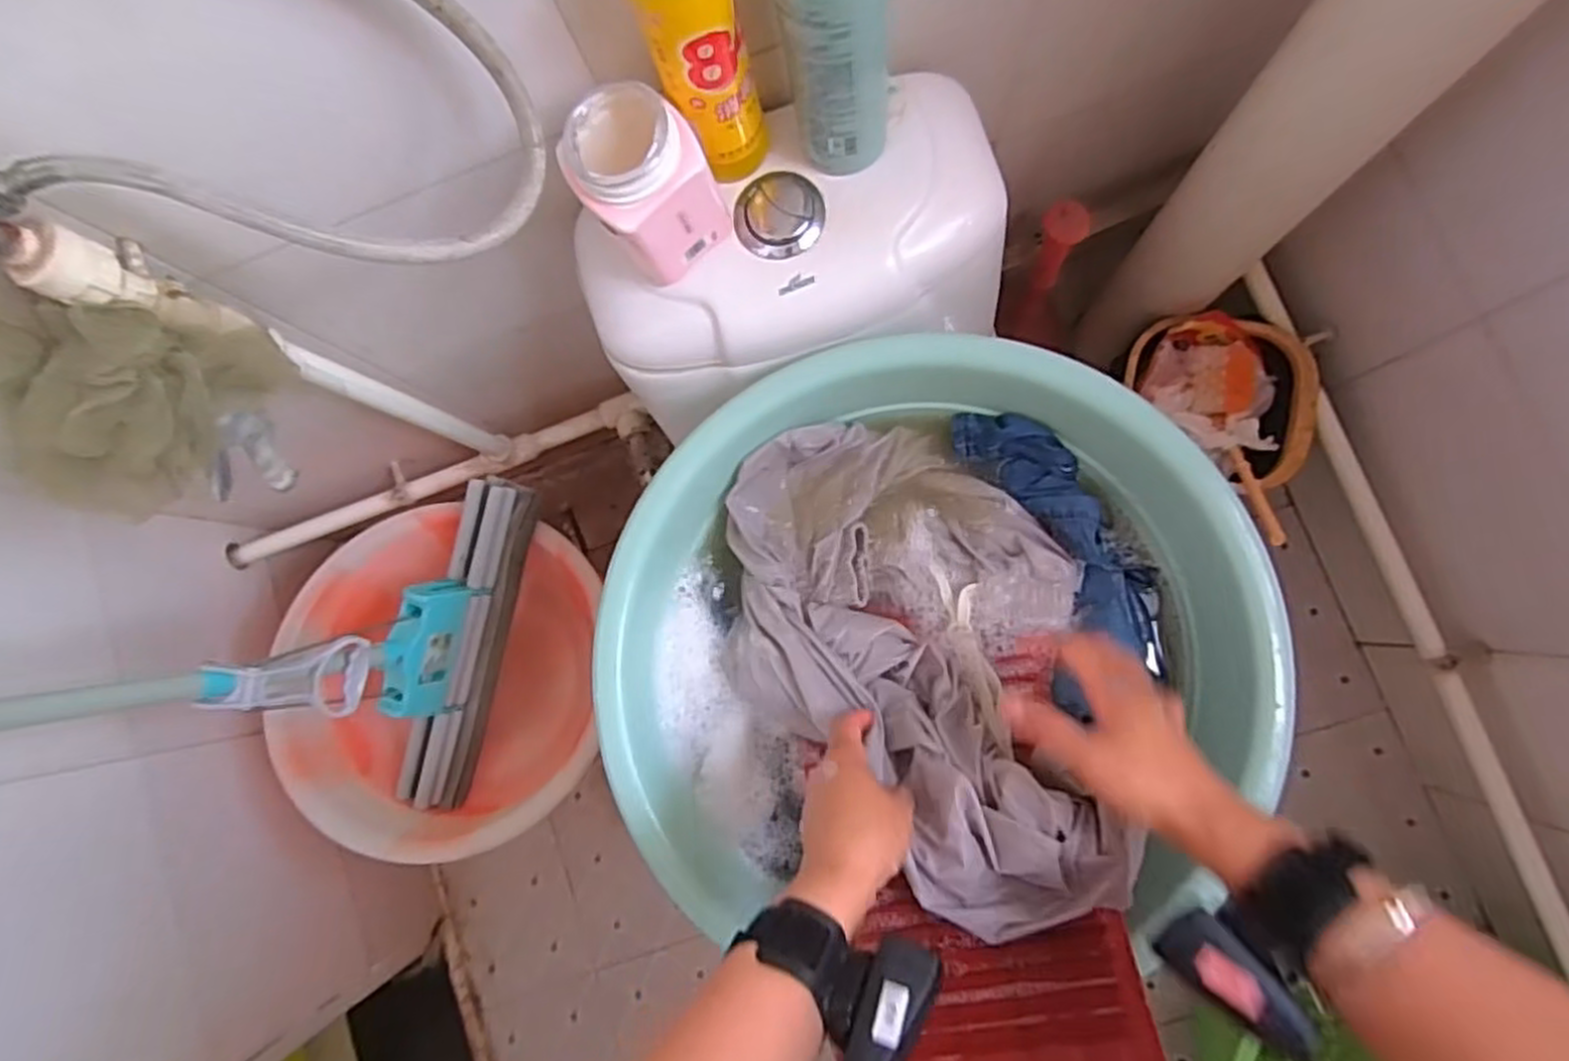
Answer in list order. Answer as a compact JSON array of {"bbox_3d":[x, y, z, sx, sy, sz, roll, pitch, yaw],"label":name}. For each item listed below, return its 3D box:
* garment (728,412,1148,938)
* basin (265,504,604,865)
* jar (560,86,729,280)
[{"bbox_3d":[0.100,0.074,0.565,0.360,0.154,0.236,41,90,9],"label":"garment"},{"bbox_3d":[-0.393,0.160,0.905,0.335,0.141,0.376,-6,87,-5],"label":"basin"},{"bbox_3d":[-0.100,-0.238,0.540,0.085,0.107,0.094,-43,81,1],"label":"jar"}]

